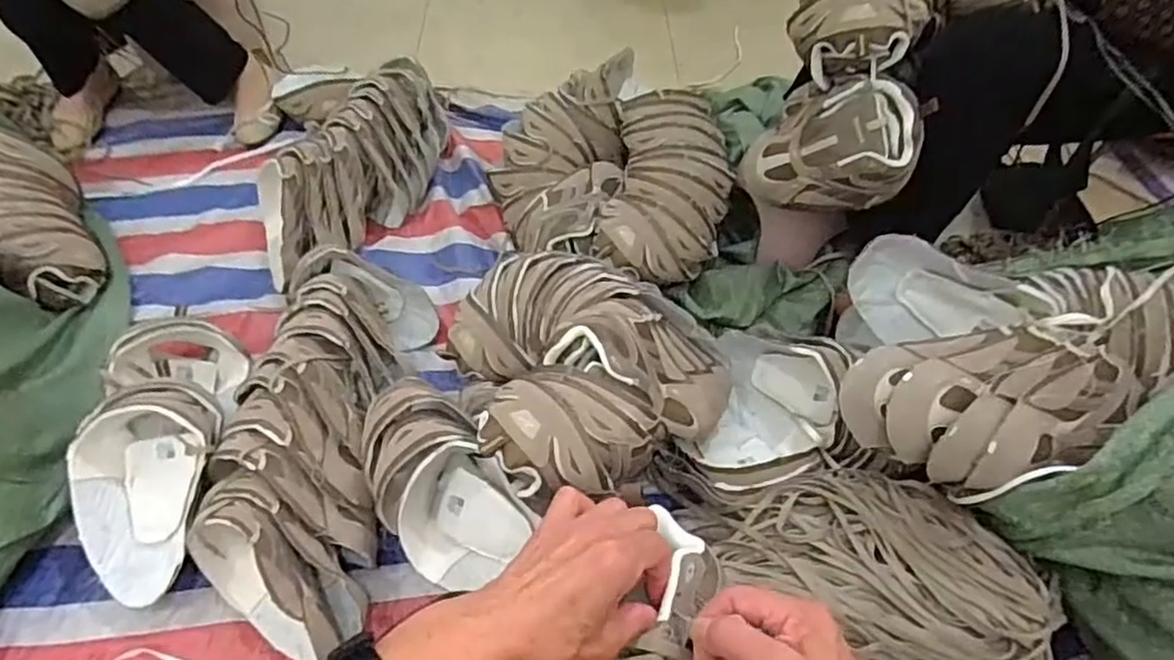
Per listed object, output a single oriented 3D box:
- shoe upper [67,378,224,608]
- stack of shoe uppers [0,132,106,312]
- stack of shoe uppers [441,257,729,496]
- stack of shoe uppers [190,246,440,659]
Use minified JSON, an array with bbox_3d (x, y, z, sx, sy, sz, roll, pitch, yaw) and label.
[{"bbox_3d":[-0.550,0.197,0.849,0.151,0.096,0.264,3,88,-13],"label":"shoe upper"},{"bbox_3d":[-0.901,-0.178,1.092,0.135,0.139,0.319,-27,58,-19],"label":"stack of shoe uppers"},{"bbox_3d":[-0.018,0.018,0.857,0.346,0.164,0.366,-31,59,-22],"label":"stack of shoe uppers"},{"bbox_3d":[-0.356,0.114,0.911,0.213,0.160,0.525,5,53,3],"label":"stack of shoe uppers"}]

